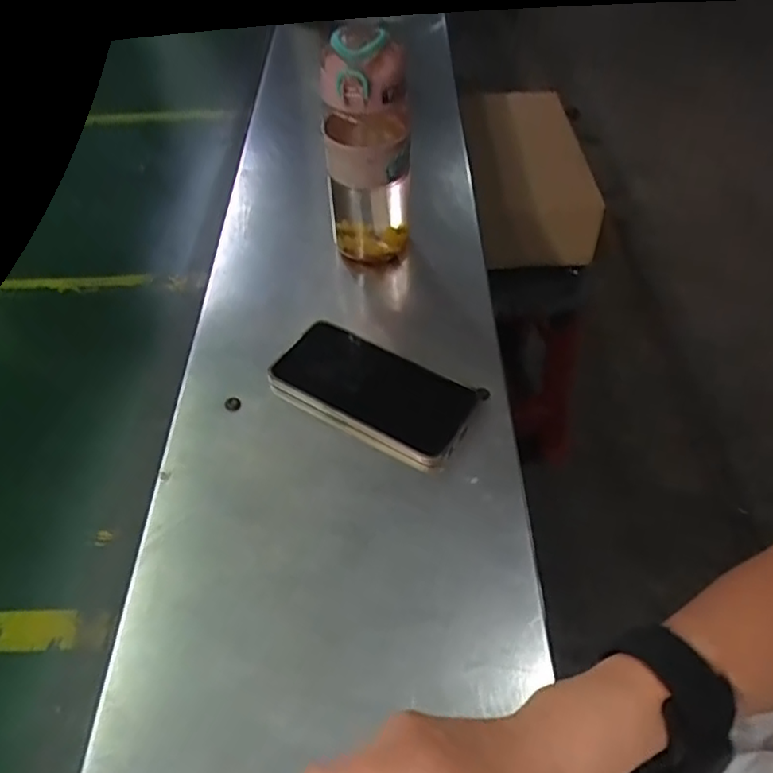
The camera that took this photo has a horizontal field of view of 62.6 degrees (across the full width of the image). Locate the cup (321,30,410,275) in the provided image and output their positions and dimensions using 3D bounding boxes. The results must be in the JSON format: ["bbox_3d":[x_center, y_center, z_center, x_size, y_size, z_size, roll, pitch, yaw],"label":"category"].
[{"bbox_3d":[-0.015,-0.201,0.555,0.073,0.201,0.062,-3,50,-3],"label":"cup"}]

